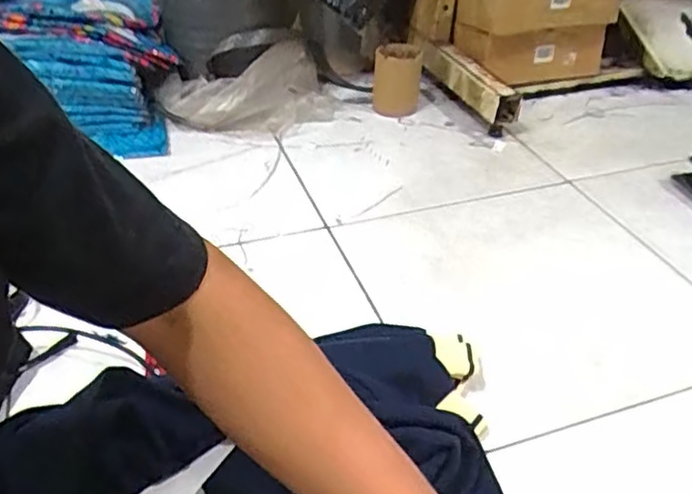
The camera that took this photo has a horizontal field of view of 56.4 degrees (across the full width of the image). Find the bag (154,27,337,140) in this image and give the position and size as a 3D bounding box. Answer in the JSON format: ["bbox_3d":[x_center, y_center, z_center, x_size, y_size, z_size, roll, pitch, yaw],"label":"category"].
[{"bbox_3d":[-0.165,-0.276,1.113,0.291,0.150,0.120,-26,44,-28],"label":"bag"}]

